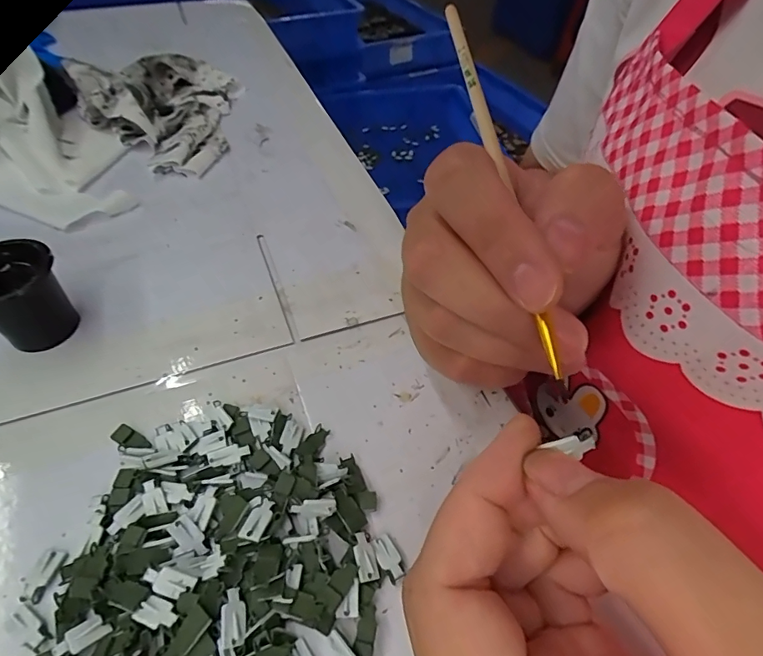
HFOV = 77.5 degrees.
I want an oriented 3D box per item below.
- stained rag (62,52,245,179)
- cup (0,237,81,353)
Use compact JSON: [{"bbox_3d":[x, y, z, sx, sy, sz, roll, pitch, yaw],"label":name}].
[{"bbox_3d":[-0.140,-0.160,0.332,0.138,0.030,0.105,36,57,26],"label":"stained rag"},{"bbox_3d":[-0.149,-0.012,0.197,0.034,0.037,0.037,1,49,-1],"label":"cup"}]

